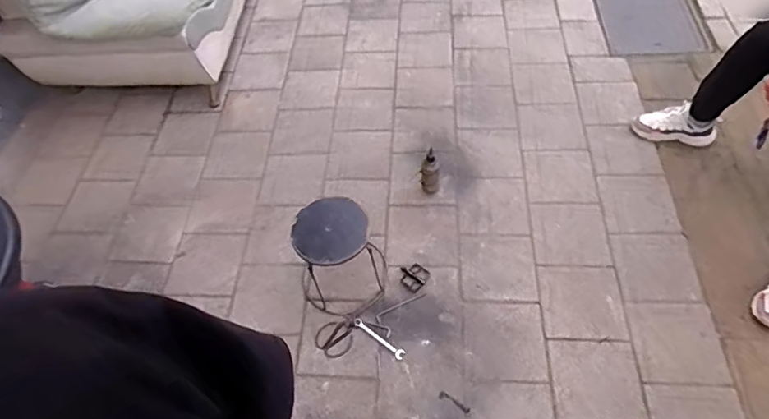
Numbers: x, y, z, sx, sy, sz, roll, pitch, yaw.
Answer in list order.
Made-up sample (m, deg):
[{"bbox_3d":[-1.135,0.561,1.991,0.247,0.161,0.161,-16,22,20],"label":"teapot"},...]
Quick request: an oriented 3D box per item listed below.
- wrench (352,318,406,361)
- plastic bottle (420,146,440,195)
[{"bbox_3d":[-0.018,0.397,1.595,0.190,0.011,0.033,33,64,24],"label":"wrench"},{"bbox_3d":[0.162,-0.131,1.815,0.069,0.169,0.078,0,56,5],"label":"plastic bottle"}]

